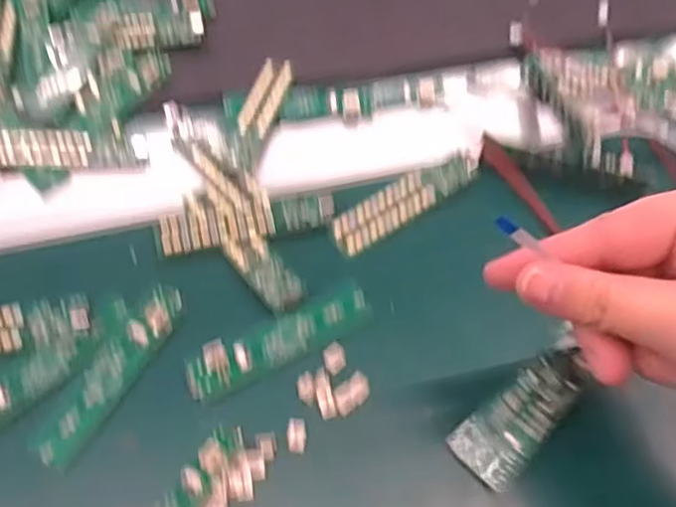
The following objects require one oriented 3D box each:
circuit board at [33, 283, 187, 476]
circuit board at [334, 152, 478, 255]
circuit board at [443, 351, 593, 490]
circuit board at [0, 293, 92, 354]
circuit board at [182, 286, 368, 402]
[{"bbox_3d":[-0.094,0.049,0.282,0.020,0.007,0.083,27,60,16],"label":"circuit board"},{"bbox_3d":[0.035,-0.028,0.332,0.083,0.004,0.020,-32,83,-15],"label":"circuit board"},{"bbox_3d":[0.074,0.063,0.269,0.064,0.007,0.027,-42,66,-16],"label":"circuit board"},{"bbox_3d":[-0.146,0.032,0.286,0.080,0.009,0.023,-7,57,-6],"label":"circuit board"},{"bbox_3d":[-0.024,0.035,0.288,0.084,0.009,0.019,-25,60,-17],"label":"circuit board"}]

